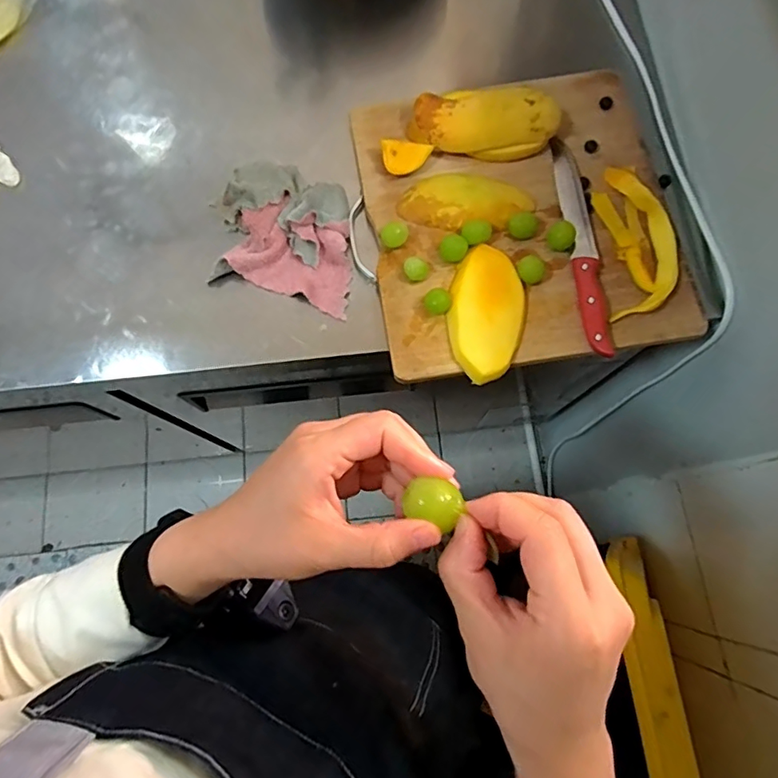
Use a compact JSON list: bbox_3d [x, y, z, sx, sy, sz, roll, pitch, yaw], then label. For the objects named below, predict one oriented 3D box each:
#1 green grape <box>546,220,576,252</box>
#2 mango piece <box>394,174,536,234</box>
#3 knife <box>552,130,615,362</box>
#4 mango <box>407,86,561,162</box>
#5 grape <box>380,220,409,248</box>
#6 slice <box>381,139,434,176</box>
[{"bbox_3d":[0.187,-0.165,0.561,0.029,0.030,0.023,31,77,9],"label":"green grape"},{"bbox_3d":[0.089,-0.212,0.581,0.149,0.020,0.062,-2,77,0],"label":"mango piece"},{"bbox_3d":[0.217,-0.165,0.565,0.035,0.022,0.269,-2,77,0],"label":"knife"},{"bbox_3d":[0.110,-0.302,0.590,0.168,0.046,0.065,1,74,1],"label":"mango"},{"bbox_3d":[0.006,-0.170,0.570,0.029,0.023,0.024,-9,77,-2],"label":"grape"},{"bbox_3d":[0.021,-0.266,0.594,0.056,0.023,0.035,-1,77,0],"label":"slice"}]

